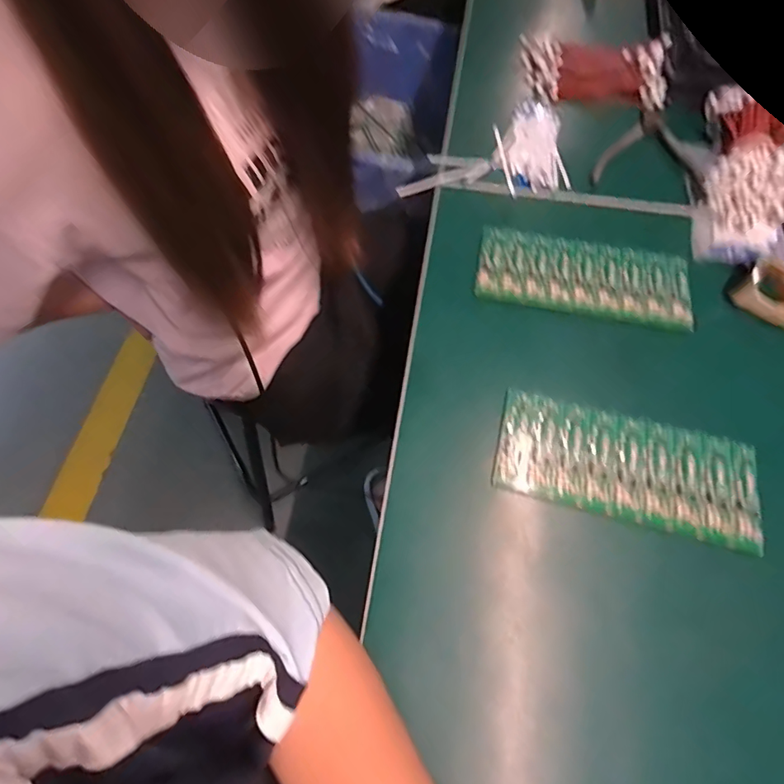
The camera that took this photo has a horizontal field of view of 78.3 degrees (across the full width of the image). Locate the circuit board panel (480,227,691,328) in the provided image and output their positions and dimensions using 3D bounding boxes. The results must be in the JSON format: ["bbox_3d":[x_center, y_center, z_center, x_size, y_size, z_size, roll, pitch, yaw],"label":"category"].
[{"bbox_3d":[0.178,-0.111,0.450,0.188,0.015,0.088,11,64,4],"label":"circuit board panel"}]

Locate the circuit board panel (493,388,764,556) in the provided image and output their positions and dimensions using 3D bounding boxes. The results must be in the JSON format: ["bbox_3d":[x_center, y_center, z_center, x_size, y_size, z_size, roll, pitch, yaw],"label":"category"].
[{"bbox_3d":[0.180,0.056,0.372,0.190,0.011,0.082,14,63,7],"label":"circuit board panel"}]

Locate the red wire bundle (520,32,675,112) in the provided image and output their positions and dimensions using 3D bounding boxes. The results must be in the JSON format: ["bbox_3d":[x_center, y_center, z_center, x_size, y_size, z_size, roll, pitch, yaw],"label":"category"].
[{"bbox_3d":[0.238,-0.382,0.573,0.162,0.030,0.089,10,64,3],"label":"red wire bundle"}]

